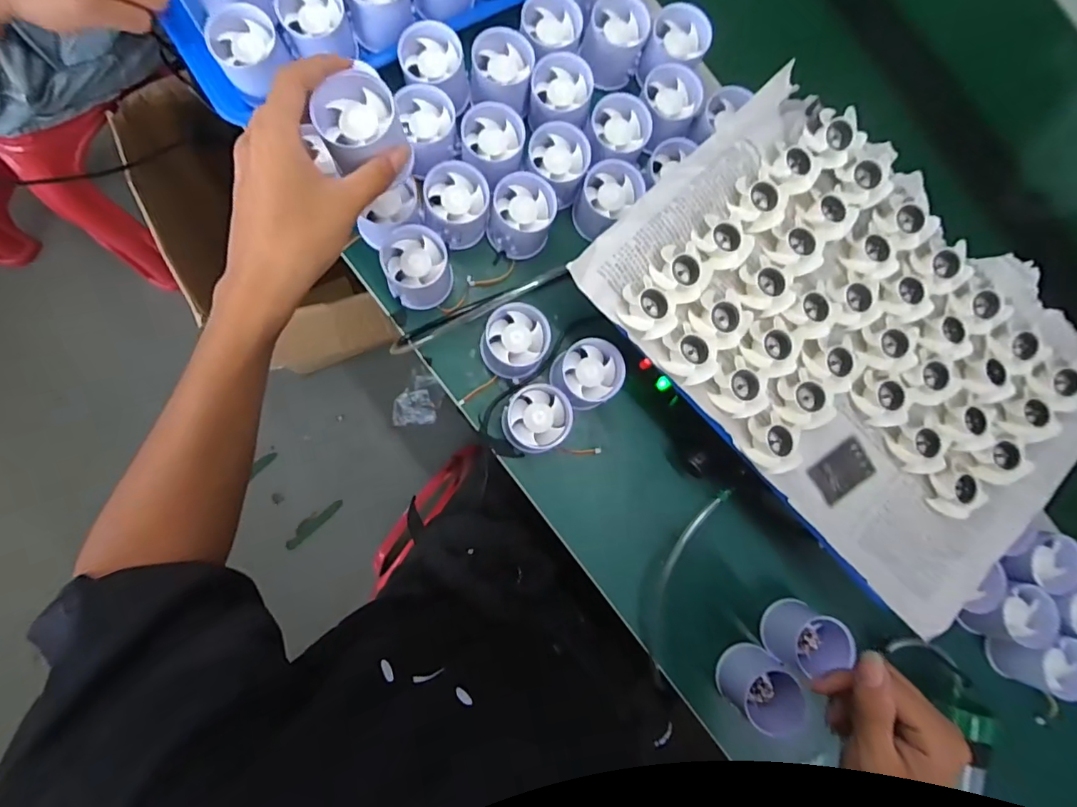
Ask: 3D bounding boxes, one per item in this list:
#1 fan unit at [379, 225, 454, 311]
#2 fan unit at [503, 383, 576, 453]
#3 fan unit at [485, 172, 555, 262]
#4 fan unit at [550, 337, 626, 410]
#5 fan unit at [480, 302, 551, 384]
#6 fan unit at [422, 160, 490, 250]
[{"bbox_3d":[-0.099,-0.111,0.434,0.055,0.051,0.054,-10,87,-9],"label":"fan unit"},{"bbox_3d":[-0.002,0.014,0.436,0.054,0.042,0.053,1,85,-8],"label":"fan unit"},{"bbox_3d":[-0.015,-0.158,0.443,0.052,0.044,0.056,1,85,-8],"label":"fan unit"},{"bbox_3d":[0.042,-0.026,0.443,0.058,0.040,0.052,-38,91,-9],"label":"fan unit"},{"bbox_3d":[-0.020,-0.052,0.439,0.053,0.037,0.056,1,85,-8],"label":"fan unit"},{"bbox_3d":[-0.068,-0.165,0.438,0.052,0.046,0.056,-4,86,-8],"label":"fan unit"}]

